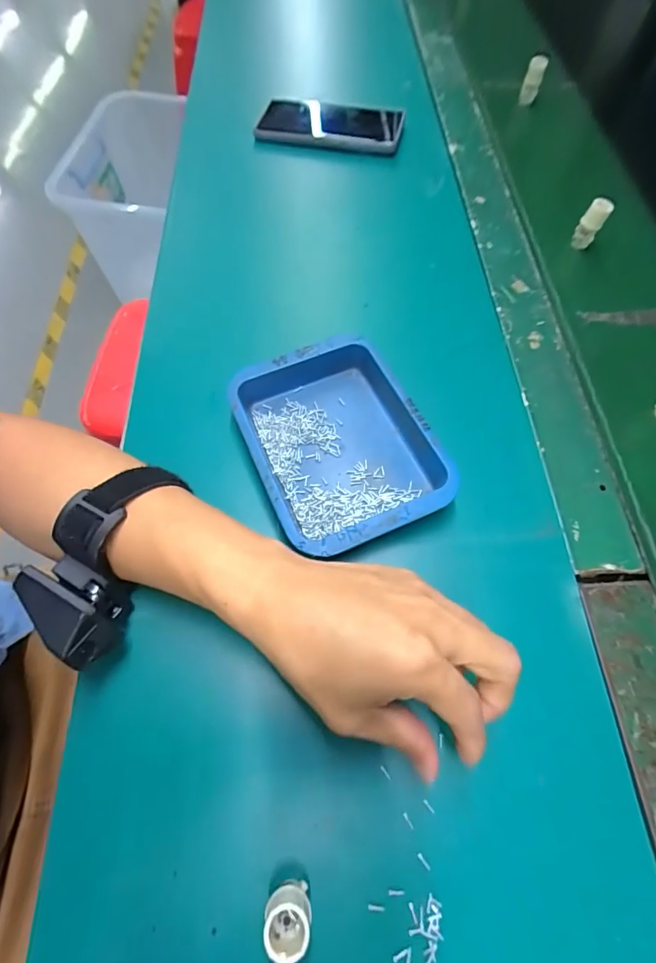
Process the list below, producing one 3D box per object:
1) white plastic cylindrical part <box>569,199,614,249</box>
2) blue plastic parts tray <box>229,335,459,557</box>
[{"bbox_3d":[0.254,-0.248,0.435,0.020,0.045,0.017,32,66,11],"label":"white plastic cylindrical part"},{"bbox_3d":[0.006,-0.030,0.319,0.117,0.030,0.153,-20,67,-13],"label":"blue plastic parts tray"}]

